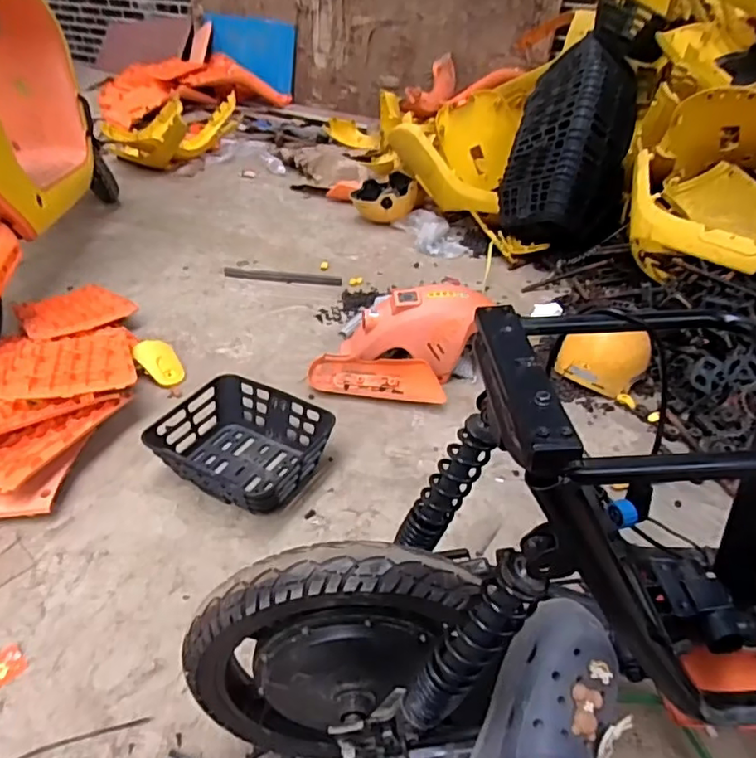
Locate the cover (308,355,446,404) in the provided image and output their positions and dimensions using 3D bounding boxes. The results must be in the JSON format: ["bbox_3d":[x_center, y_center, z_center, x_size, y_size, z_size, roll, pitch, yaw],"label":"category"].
[{"bbox_3d":[-0.002,-0.002,1.444,0.334,0.104,0.050,8,-3,7],"label":"cover"}]

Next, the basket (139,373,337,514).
[{"bbox_3d":[-0.281,0.135,1.209,0.326,0.115,0.272,15,40,17],"label":"basket"}]

